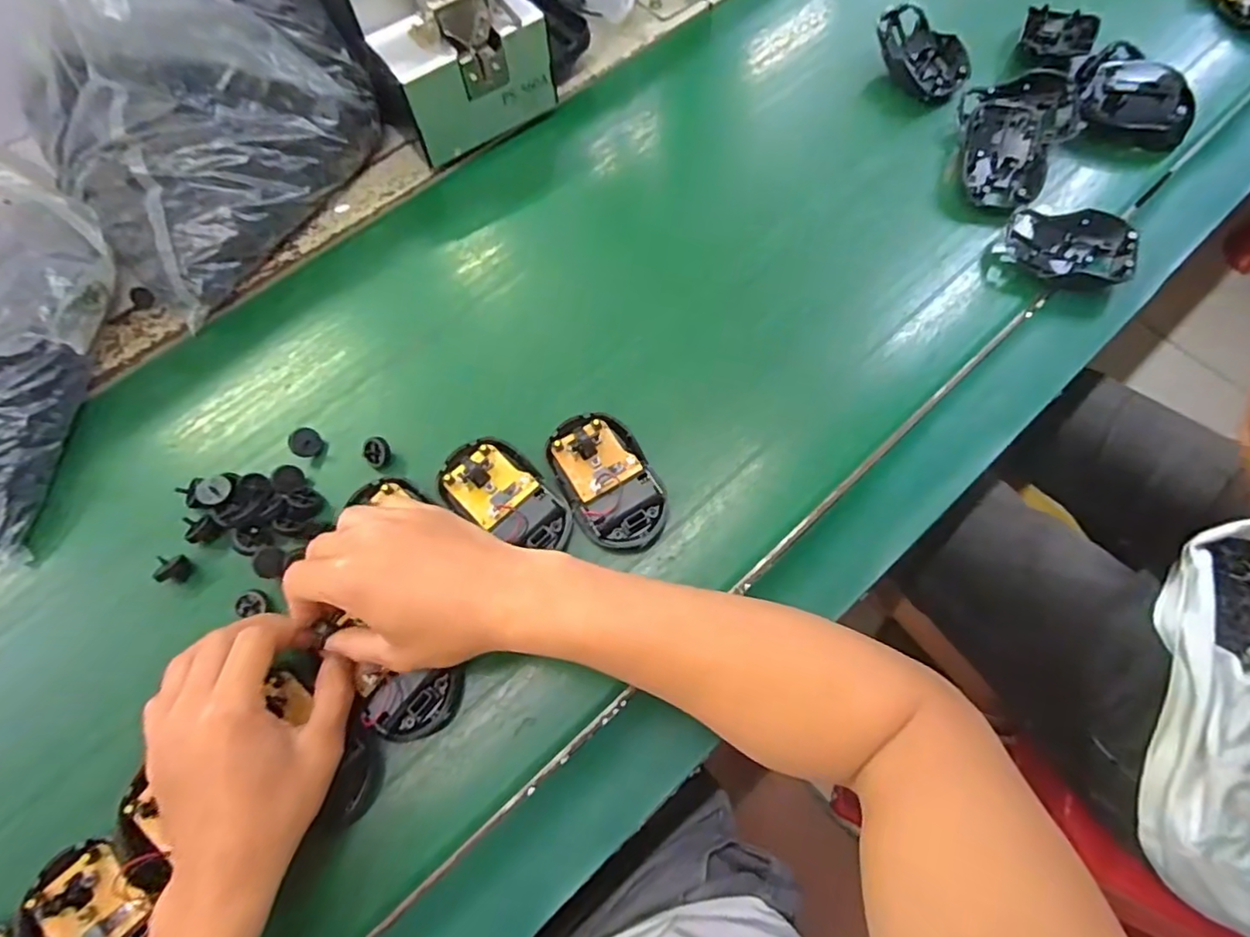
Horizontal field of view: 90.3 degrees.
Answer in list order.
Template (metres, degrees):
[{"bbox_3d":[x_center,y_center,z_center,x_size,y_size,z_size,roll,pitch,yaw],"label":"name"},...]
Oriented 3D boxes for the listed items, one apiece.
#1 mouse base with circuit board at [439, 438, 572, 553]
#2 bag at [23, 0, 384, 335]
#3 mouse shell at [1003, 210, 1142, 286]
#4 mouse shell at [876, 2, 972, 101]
[{"bbox_3d":[-0.077,0.019,0.400,0.054,0.016,0.094,-41,74,-14],"label":"mouse base with circuit board"},{"bbox_3d":[-0.292,-0.259,0.432,0.229,0.163,0.181,-37,73,-13],"label":"bag"},{"bbox_3d":[0.329,-0.165,0.463,0.082,0.026,0.054,14,69,6],"label":"mouse shell"},{"bbox_3d":[0.257,-0.357,0.538,0.057,0.034,0.085,-29,71,-10],"label":"mouse shell"}]

